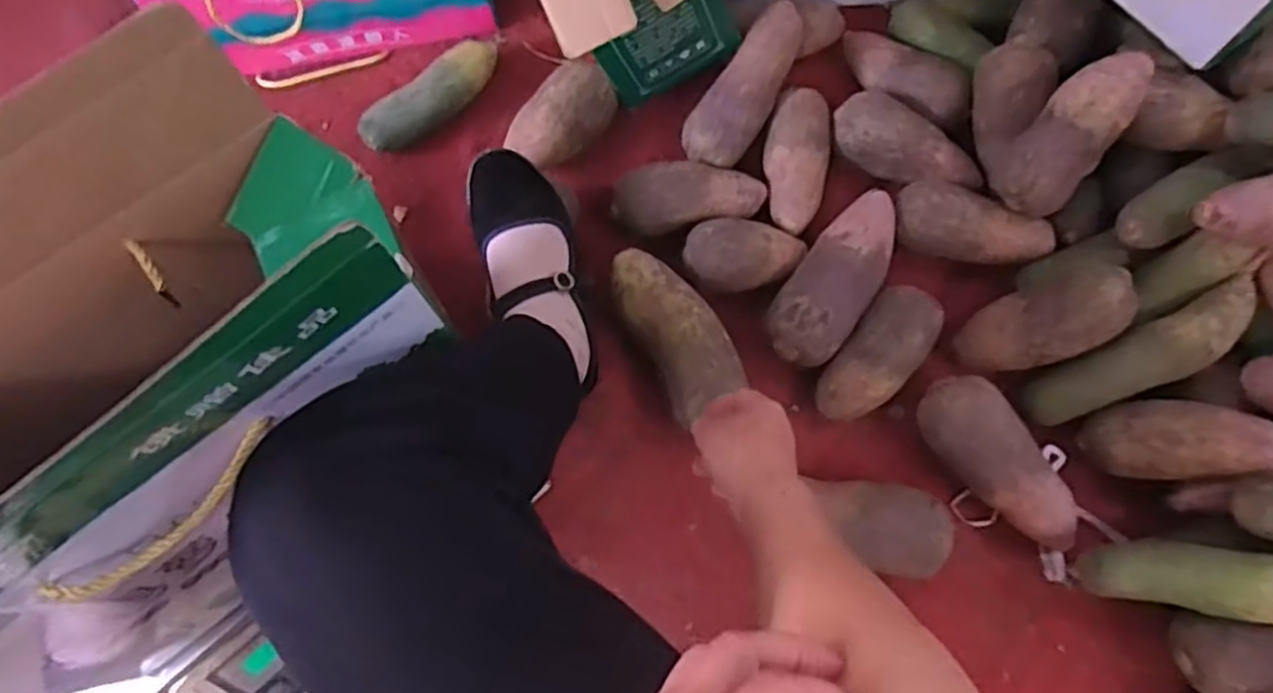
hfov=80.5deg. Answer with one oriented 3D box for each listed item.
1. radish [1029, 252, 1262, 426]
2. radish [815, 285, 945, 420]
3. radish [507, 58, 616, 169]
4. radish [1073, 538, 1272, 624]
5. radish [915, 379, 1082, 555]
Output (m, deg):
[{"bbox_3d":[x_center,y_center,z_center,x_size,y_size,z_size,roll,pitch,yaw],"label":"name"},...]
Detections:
[{"bbox_3d":[0.470,0.009,0.690,0.225,0.046,0.059,-35,76,23],"label":"radish"},{"bbox_3d":[0.234,0.009,0.725,0.068,0.053,0.149,36,80,9],"label":"radish"},{"bbox_3d":[-0.082,-0.233,0.778,0.070,0.060,0.123,43,80,11],"label":"radish"},{"bbox_3d":[0.503,0.193,0.606,0.257,0.044,0.056,2,76,19],"label":"radish"},{"bbox_3d":[0.329,0.109,0.688,0.069,0.064,0.180,-37,78,-7],"label":"radish"}]

